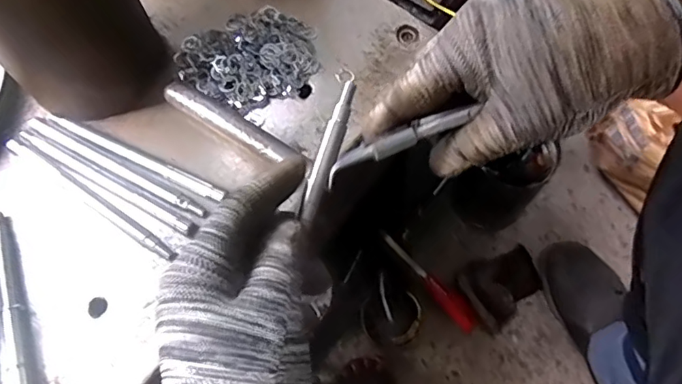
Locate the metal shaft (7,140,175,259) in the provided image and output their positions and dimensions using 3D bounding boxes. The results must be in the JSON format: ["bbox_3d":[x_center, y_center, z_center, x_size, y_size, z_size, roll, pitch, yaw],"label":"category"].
[{"bbox_3d":[-0.189,0.003,0.398,0.162,0.006,0.010,31,71,14],"label":"metal shaft"}]

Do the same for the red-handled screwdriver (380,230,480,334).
[{"bbox_3d":[0.133,0.131,0.795,0.028,0.022,0.194,-42,85,-15],"label":"red-handled screwdriver"}]

